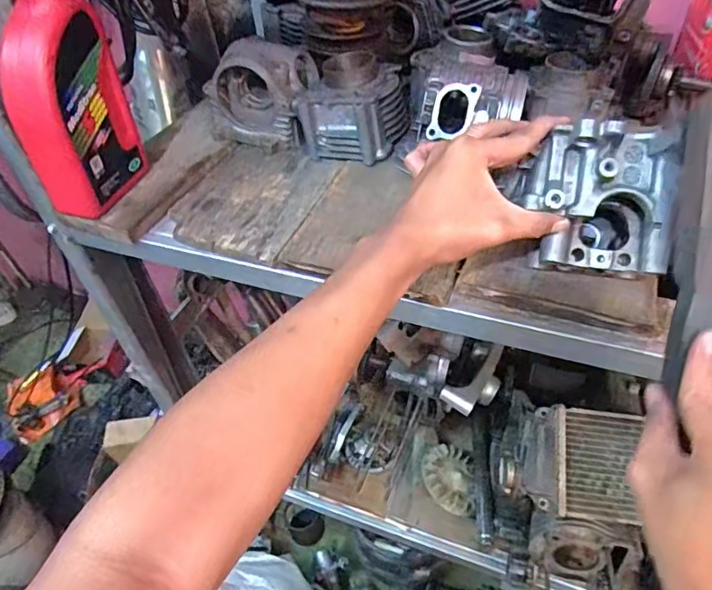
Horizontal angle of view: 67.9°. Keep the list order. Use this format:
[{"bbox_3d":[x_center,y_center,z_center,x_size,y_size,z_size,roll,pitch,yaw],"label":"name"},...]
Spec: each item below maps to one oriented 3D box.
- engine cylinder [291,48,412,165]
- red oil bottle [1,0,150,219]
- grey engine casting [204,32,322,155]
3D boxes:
[{"bbox_3d":[0.007,-0.227,0.637,0.104,0.084,0.121,20,51,22],"label":"engine cylinder"},{"bbox_3d":[-0.287,-0.193,0.524,0.069,0.213,0.105,4,46,9],"label":"red oil bottle"},{"bbox_3d":[-0.113,-0.244,0.648,0.142,0.107,0.082,-11,46,-5],"label":"grey engine casting"}]

